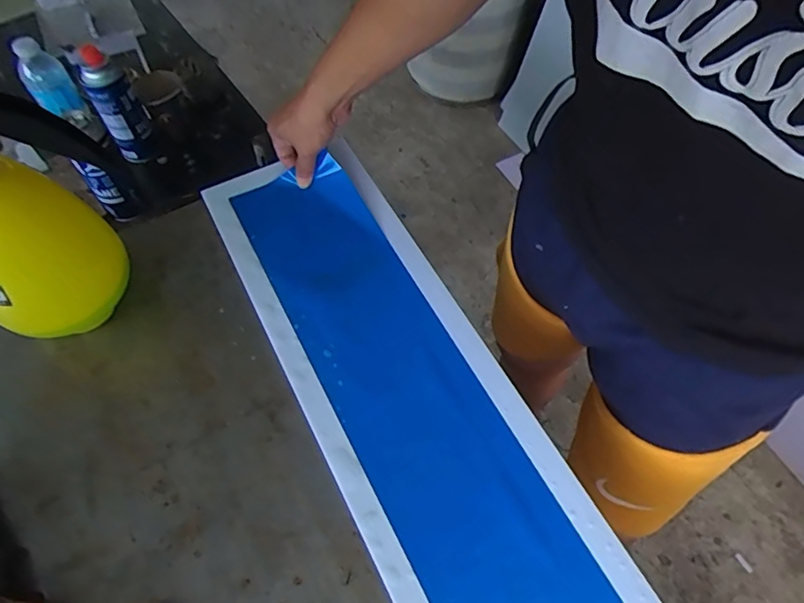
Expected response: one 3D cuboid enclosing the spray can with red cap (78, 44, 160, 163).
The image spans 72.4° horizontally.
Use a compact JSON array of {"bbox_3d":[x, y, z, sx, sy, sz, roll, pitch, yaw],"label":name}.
[{"bbox_3d":[-0.448,-0.310,0.869,0.062,0.177,0.061,0,60,0],"label":"spray can with red cap"}]

